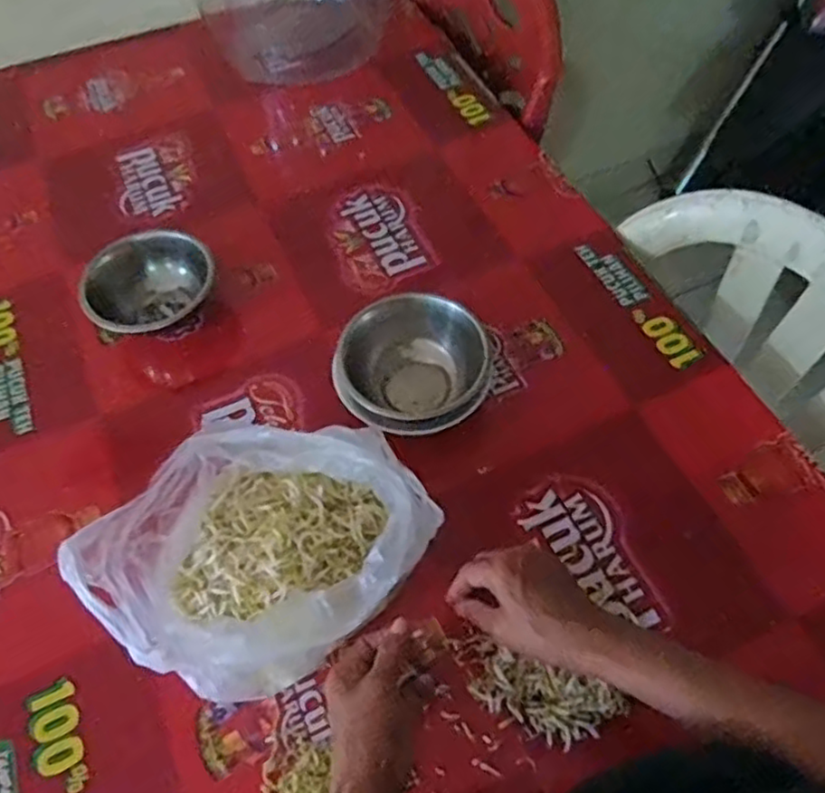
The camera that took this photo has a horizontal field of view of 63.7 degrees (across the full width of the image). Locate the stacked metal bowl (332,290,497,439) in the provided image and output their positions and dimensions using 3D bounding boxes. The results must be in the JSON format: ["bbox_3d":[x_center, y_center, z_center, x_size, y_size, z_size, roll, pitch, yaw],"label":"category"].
[{"bbox_3d":[-0.001,-0.026,0.630,0.138,0.079,0.106,-11,57,-5],"label":"stacked metal bowl"}]

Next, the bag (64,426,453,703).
[{"bbox_3d":[-0.113,0.116,0.520,0.211,0.119,0.215,23,62,17],"label":"bag"}]

